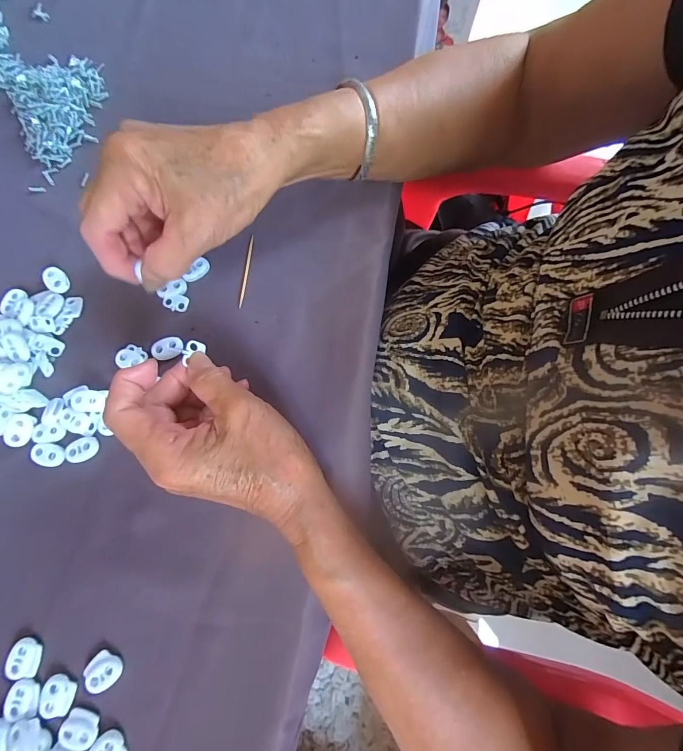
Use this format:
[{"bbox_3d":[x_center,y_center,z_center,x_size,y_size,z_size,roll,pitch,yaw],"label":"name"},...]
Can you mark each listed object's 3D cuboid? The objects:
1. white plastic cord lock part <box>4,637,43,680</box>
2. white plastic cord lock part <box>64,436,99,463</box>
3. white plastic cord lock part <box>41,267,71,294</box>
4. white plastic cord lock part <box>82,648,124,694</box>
[{"bbox_3d":[-0.201,0.179,0.234,0.022,0.005,0.022,11,74,1],"label":"white plastic cord lock part"},{"bbox_3d":[-0.182,0.051,0.257,0.023,0.004,0.015,-23,79,-5],"label":"white plastic cord lock part"},{"bbox_3d":[-0.220,-0.074,0.285,0.016,0.005,0.024,-44,82,-9],"label":"white plastic cord lock part"},{"bbox_3d":[-0.149,0.185,0.232,0.020,0.006,0.022,42,81,8],"label":"white plastic cord lock part"}]

